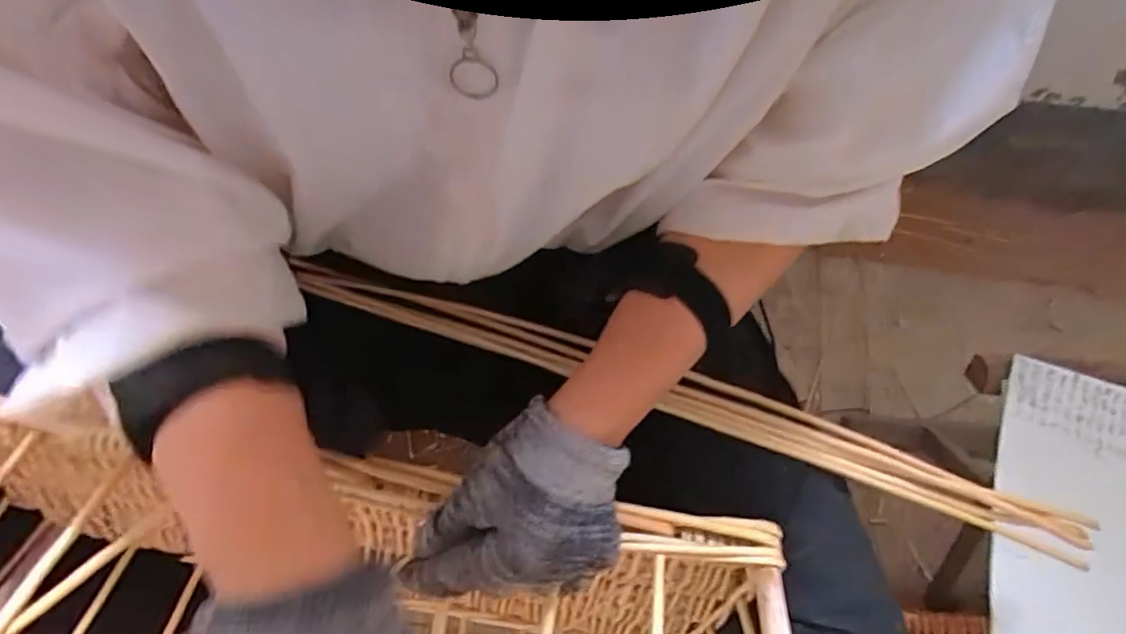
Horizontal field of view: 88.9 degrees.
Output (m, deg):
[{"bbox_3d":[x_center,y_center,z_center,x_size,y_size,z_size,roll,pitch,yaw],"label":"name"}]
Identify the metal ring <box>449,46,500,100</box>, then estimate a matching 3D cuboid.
[{"bbox_3d":[-0.038,-0.102,0.242,0.020,0.022,0.005,4,68,2],"label":"metal ring"}]

